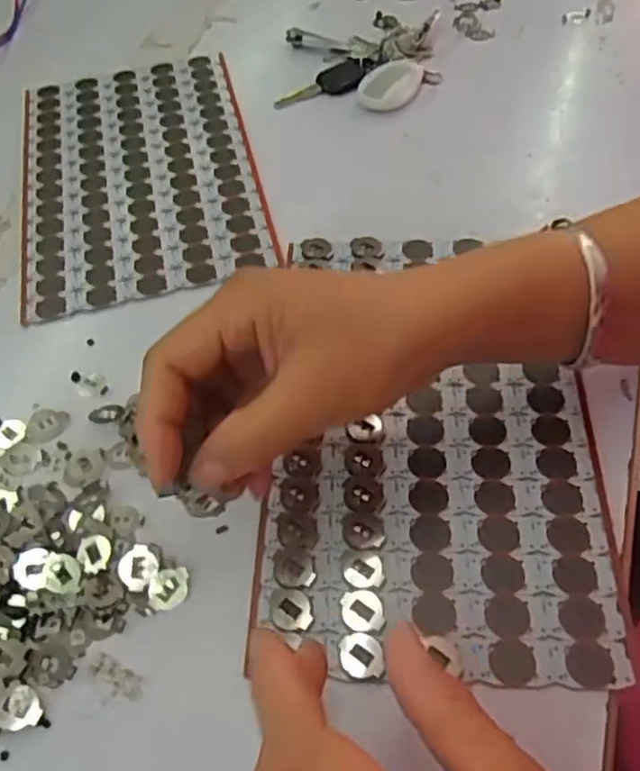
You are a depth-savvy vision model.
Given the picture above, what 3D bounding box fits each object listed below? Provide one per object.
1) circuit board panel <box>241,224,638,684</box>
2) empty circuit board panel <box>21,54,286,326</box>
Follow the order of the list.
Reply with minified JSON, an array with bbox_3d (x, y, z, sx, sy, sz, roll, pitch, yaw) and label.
[{"bbox_3d":[0.054,0.015,0.349,0.151,0.005,0.246,0,55,5],"label":"circuit board panel"},{"bbox_3d":[-0.127,-0.152,0.484,0.156,0.004,0.248,-13,55,-5],"label":"empty circuit board panel"}]

